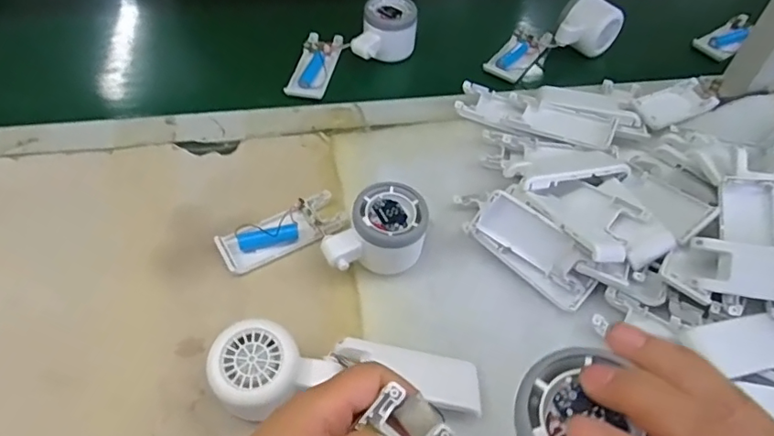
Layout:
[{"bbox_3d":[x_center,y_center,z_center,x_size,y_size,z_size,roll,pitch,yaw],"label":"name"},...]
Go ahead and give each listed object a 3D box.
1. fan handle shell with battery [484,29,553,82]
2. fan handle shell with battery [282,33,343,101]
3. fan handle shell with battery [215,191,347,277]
[{"bbox_3d":[0.155,-0.196,0.623,0.041,0.018,0.097,30,57,19],"label":"fan handle shell with battery"},{"bbox_3d":[-0.079,-0.170,0.592,0.040,0.013,0.095,11,53,6],"label":"fan handle shell with battery"},{"bbox_3d":[-0.089,0.010,0.450,0.103,0.014,0.044,-25,58,-20],"label":"fan handle shell with battery"}]

